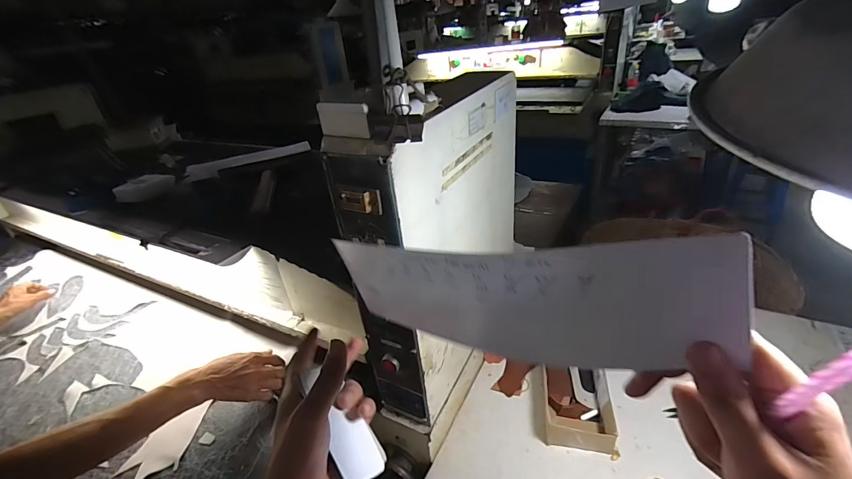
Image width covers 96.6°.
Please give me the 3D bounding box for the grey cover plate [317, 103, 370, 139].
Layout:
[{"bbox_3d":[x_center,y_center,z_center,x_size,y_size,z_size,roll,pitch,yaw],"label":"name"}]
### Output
[{"bbox_3d":[-0.091,-0.131,0.418,0.070,0.034,0.012,17,38,33],"label":"grey cover plate"}]

